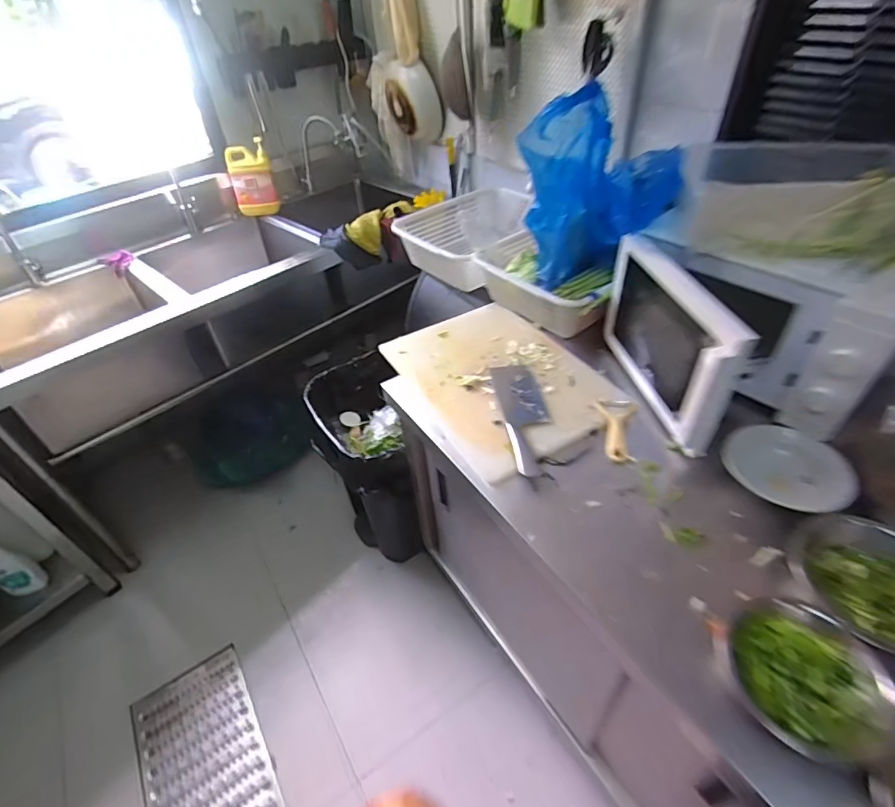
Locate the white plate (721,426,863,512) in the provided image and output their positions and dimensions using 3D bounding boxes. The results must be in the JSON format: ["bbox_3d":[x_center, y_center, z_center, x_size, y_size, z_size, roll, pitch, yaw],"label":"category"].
[{"bbox_3d":[0.510,0.093,0.719,0.159,0.041,0.171,-2,43,2],"label":"white plate"}]

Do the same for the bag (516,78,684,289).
[{"bbox_3d":[0.282,-0.395,0.921,0.275,0.347,0.158,4,43,8],"label":"bag"}]

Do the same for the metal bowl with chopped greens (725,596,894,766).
[{"bbox_3d":[0.397,0.302,0.529,0.152,0.060,0.152,-2,43,2],"label":"metal bowl with chopped greens"}]

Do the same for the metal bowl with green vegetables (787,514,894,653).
[{"bbox_3d":[0.541,0.228,0.590,0.195,0.060,0.171,28,51,30],"label":"metal bowl with green vegetables"}]

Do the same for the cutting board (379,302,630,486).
[{"bbox_3d":[0.102,-0.065,0.997,0.338,0.023,0.472,-26,48,-16],"label":"cutting board"}]

